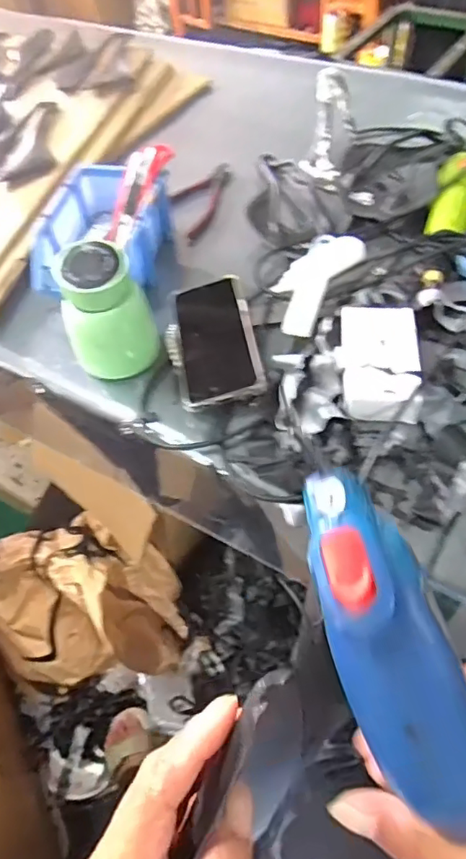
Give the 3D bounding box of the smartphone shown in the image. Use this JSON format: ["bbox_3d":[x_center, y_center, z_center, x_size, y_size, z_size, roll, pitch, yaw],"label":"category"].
[{"bbox_3d":[-0.019,-0.096,0.555,0.076,0.010,0.158,-9,54,-2],"label":"smartphone"}]

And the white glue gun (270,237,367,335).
[{"bbox_3d":[0.083,-0.160,0.587,0.067,0.028,0.138,26,60,22],"label":"white glue gun"}]

